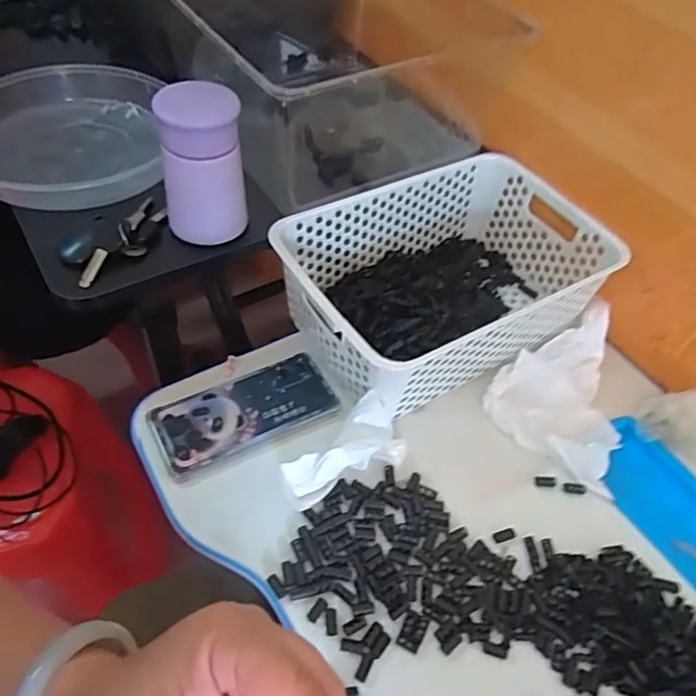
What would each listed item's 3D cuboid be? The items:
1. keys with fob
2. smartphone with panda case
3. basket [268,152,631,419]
[{"bbox_3d":[-0.209,-0.104,0.530,0.060,0.022,0.104,35,56,22],"label":"keys with fob"},{"bbox_3d":[-0.093,0.057,0.541,0.159,0.007,0.072,-20,55,-19],"label":"smartphone with panda case"},{"bbox_3d":[0.095,-0.070,0.595,0.297,0.099,0.200,-23,56,-22],"label":"basket"}]

